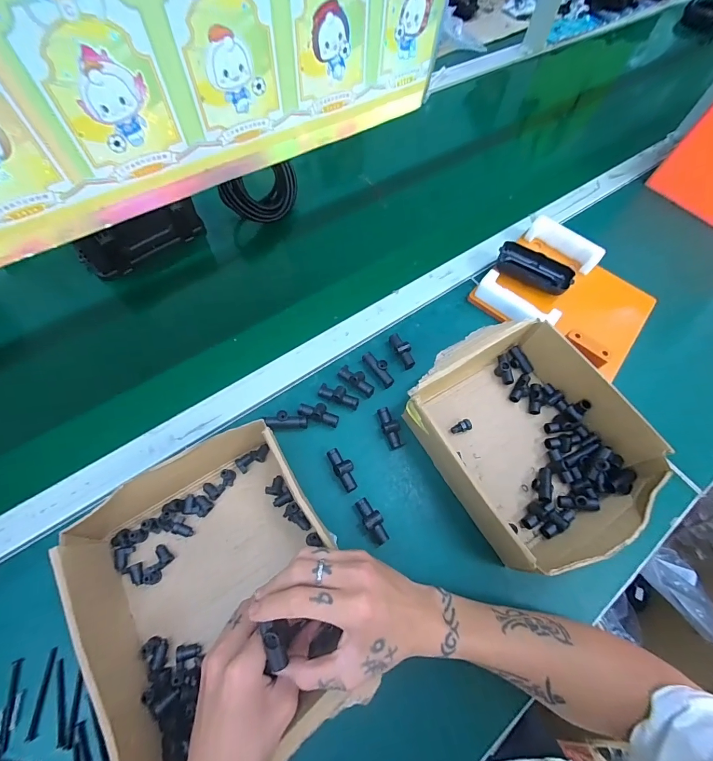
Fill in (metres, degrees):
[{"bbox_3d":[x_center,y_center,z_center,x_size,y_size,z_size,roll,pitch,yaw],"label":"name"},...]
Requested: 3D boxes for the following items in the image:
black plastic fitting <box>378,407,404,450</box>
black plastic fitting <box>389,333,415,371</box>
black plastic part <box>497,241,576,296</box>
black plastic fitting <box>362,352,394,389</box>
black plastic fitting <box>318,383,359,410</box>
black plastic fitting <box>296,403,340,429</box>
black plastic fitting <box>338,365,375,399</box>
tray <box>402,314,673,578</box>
[{"bbox_3d":[0.041,0.057,0.426,0.023,0.019,0.050,-9,65,-7],"label":"black plastic fitting"},{"bbox_3d":[0.060,-0.040,0.473,0.020,0.018,0.049,-19,66,-12],"label":"black plastic fitting"},{"bbox_3d":[0.268,-0.169,0.540,0.110,0.027,0.050,30,66,11],"label":"black plastic part"},{"bbox_3d":[0.029,-0.015,0.463,0.019,0.017,0.056,-32,70,-17],"label":"black plastic fitting"},{"bbox_3d":[-0.021,0.018,0.442,0.051,0.017,0.023,22,65,7],"label":"black plastic fitting"},{"bbox_3d":[-0.045,0.040,0.428,0.050,0.019,0.023,20,65,7],"label":"black plastic fitting"},{"bbox_3d":[0.001,-0.002,0.453,0.052,0.019,0.021,39,68,15],"label":"black plastic fitting"},{"bbox_3d":[0.194,0.063,0.404,0.207,0.069,0.244,-28,69,-16],"label":"tray"}]

